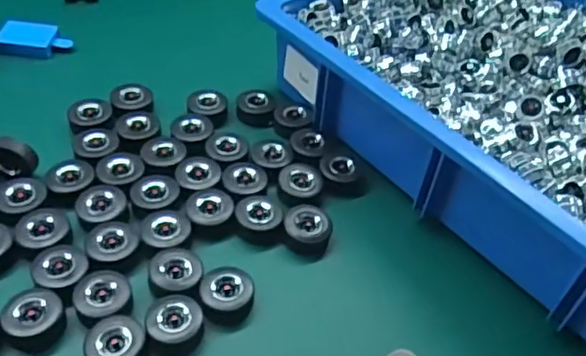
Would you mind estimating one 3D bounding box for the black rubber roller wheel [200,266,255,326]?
[{"bbox_3d":[-0.046,0.081,0.420,0.036,0.021,0.035,3,46,-3],"label":"black rubber roller wheel"}]

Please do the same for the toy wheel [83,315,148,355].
[{"bbox_3d":[-0.112,0.109,0.383,0.036,0.019,0.038,3,46,-3],"label":"toy wheel"}]

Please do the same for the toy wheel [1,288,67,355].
[{"bbox_3d":[-0.169,0.093,0.394,0.036,0.019,0.040,-18,51,-21],"label":"toy wheel"}]

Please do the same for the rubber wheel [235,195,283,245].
[{"bbox_3d":[-0.026,0.032,0.469,0.035,0.022,0.033,3,46,-3],"label":"rubber wheel"}]

